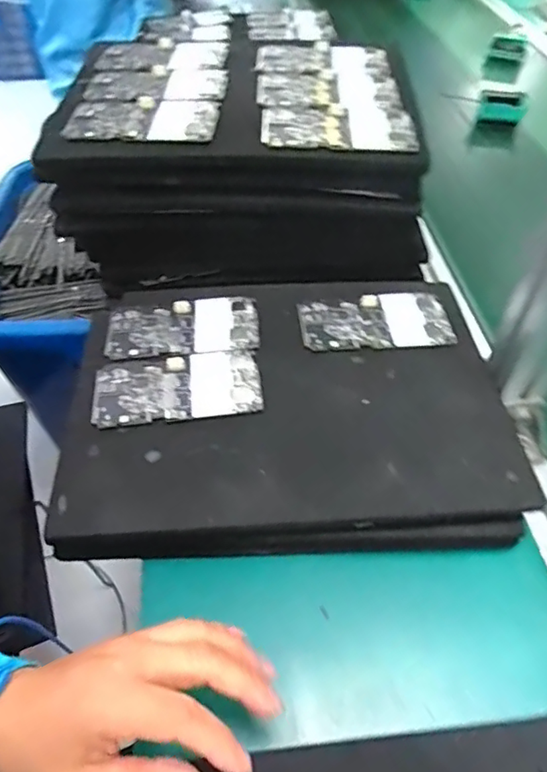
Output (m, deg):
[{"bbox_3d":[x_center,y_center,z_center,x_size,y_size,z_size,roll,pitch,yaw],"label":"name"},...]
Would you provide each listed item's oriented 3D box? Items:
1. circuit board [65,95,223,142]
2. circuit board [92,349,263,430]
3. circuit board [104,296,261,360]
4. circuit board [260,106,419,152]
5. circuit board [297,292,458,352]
[{"bbox_3d":[-0.117,-0.241,0.475,0.132,0.006,0.065,0,52,0],"label":"circuit board"},{"bbox_3d":[-0.078,0.000,0.430,0.131,0.004,0.066,-5,52,-4],"label":"circuit board"},{"bbox_3d":[-0.081,-0.054,0.474,0.133,0.008,0.067,-4,52,-3],"label":"circuit board"},{"bbox_3d":[0.057,-0.230,0.471,0.133,0.009,0.062,2,52,2],"label":"circuit board"},{"bbox_3d":[0.091,-0.058,0.478,0.133,0.006,0.064,-6,52,-4],"label":"circuit board"}]

